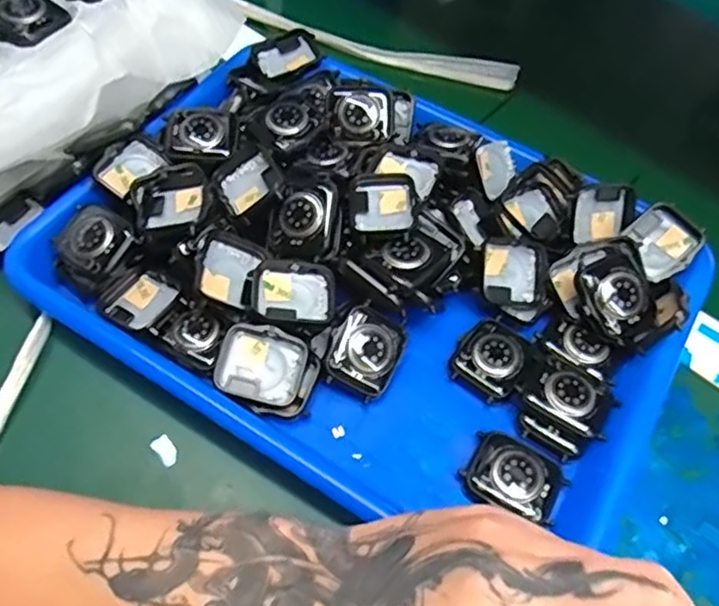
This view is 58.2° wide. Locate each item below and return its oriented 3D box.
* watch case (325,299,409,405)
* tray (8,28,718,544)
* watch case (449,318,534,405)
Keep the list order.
[{"bbox_3d":[0.004,0.024,0.336,0.036,0.008,0.042,22,76,-10],"label":"watch case"},{"bbox_3d":[0.005,-0.022,0.362,0.330,0.047,0.242,30,60,14],"label":"tray"},{"bbox_3d":[0.072,0.029,0.347,0.036,0.009,0.043,32,61,16],"label":"watch case"}]

